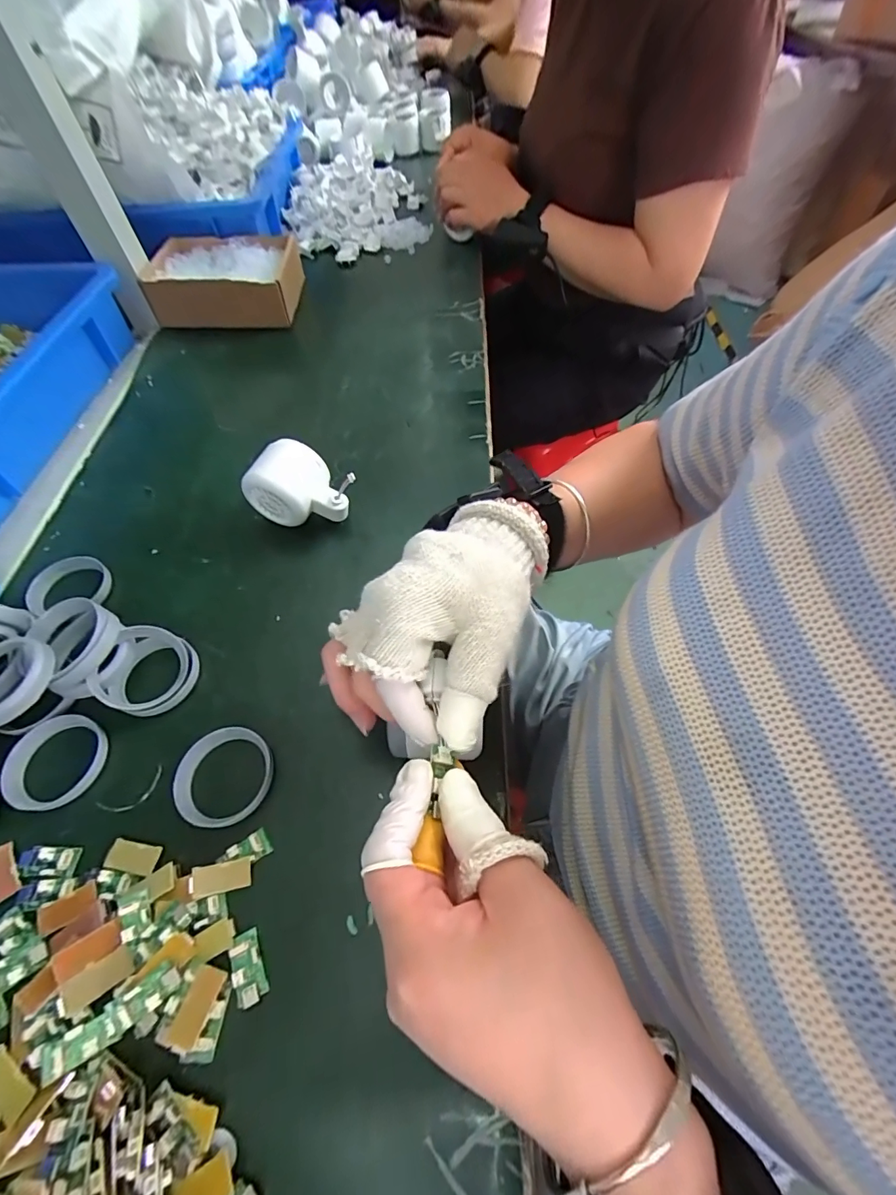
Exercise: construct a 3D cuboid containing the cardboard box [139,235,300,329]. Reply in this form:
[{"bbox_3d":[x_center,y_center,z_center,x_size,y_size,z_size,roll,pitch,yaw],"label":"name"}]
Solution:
[{"bbox_3d":[-0.281,-0.411,0.591,0.171,0.054,0.147,-3,59,2],"label":"cardboard box"}]

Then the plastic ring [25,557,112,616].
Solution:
[{"bbox_3d":[-0.314,-0.014,0.380,0.059,0.013,0.059,-2,59,3],"label":"plastic ring"}]

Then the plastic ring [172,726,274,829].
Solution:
[{"bbox_3d":[-0.143,0.114,0.294,0.057,0.012,0.058,-2,59,3],"label":"plastic ring"}]

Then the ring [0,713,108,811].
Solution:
[{"bbox_3d":[-0.263,0.109,0.306,0.062,0.007,0.059,-2,59,3],"label":"ring"}]

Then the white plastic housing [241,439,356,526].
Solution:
[{"bbox_3d":[-0.120,-0.092,0.390,0.083,0.058,0.048,8,60,9],"label":"white plastic housing"}]

